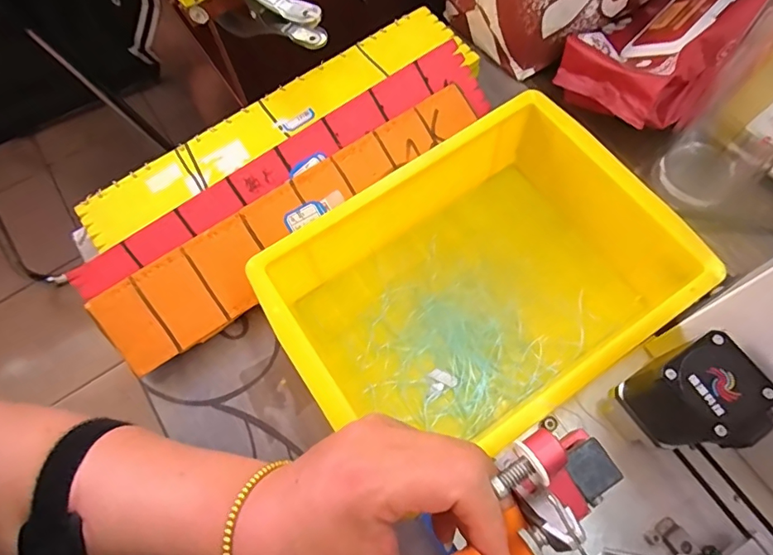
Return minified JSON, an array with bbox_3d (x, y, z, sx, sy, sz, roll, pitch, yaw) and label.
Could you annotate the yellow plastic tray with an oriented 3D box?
[{"bbox_3d":[0.065,0.006,0.341,0.248,0.082,0.179,-35,69,-9],"label":"yellow plastic tray"}]

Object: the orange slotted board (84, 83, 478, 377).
[{"bbox_3d":[-0.060,-0.045,0.380,0.327,0.007,0.064,-34,98,-12],"label":"orange slotted board"}]

